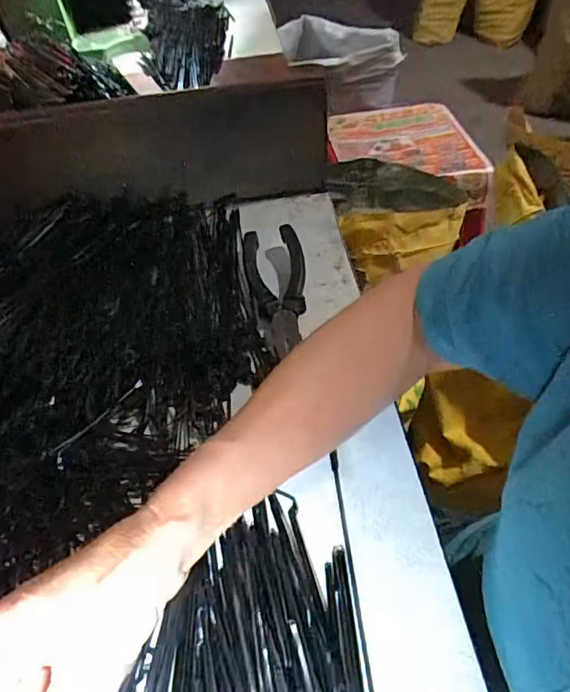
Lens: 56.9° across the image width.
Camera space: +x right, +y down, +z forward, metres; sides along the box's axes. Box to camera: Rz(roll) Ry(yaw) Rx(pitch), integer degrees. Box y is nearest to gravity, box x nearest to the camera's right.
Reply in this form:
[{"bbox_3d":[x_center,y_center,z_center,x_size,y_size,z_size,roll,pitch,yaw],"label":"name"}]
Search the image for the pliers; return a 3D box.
[{"bbox_3d":[-0.005,-0.052,0.464,0.053,0.015,0.149,-8,49,-2],"label":"pliers"}]

